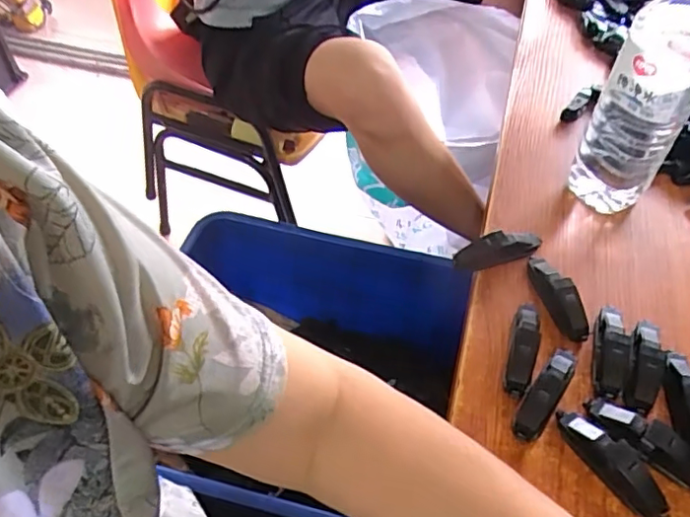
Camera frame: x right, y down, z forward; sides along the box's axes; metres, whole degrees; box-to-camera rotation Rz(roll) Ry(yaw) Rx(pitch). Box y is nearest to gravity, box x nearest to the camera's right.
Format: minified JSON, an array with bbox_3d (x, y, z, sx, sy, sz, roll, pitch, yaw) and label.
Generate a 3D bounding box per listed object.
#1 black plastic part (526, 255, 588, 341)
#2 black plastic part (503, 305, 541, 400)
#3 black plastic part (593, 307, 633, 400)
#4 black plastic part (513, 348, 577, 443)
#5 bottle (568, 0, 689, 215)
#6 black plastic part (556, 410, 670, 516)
[{"bbox_3d":[0.162,0.027,0.442,0.015,0.023,0.079,-11,51,-10],"label":"black plastic part"},{"bbox_3d":[0.126,0.061,0.411,0.019,0.023,0.077,13,51,9],"label":"black plastic part"},{"bbox_3d":[0.189,0.063,0.410,0.020,0.021,0.074,13,51,9],"label":"black plastic part"},{"bbox_3d":[0.136,0.086,0.390,0.019,0.020,0.079,30,56,22],"label":"black plastic part"},{"bbox_3d":[0.237,-0.124,0.457,0.066,0.209,0.053,22,53,16],"label":"bottle"},{"bbox_3d":[0.166,0.125,0.358,0.018,0.022,0.079,-30,57,-24],"label":"black plastic part"}]

